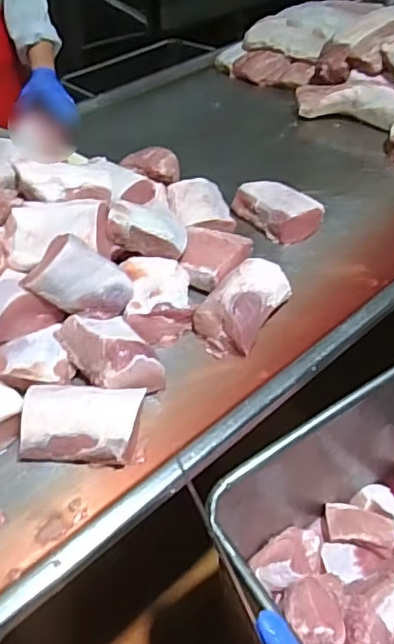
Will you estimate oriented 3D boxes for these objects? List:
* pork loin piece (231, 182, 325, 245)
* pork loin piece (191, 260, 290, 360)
[{"bbox_3d":[0.166,-0.231,1.259,0.126,0.075,0.181,-28,48,-24],"label":"pork loin piece"},{"bbox_3d":[0.074,-0.029,1.024,0.111,0.063,0.193,22,48,25],"label":"pork loin piece"}]

